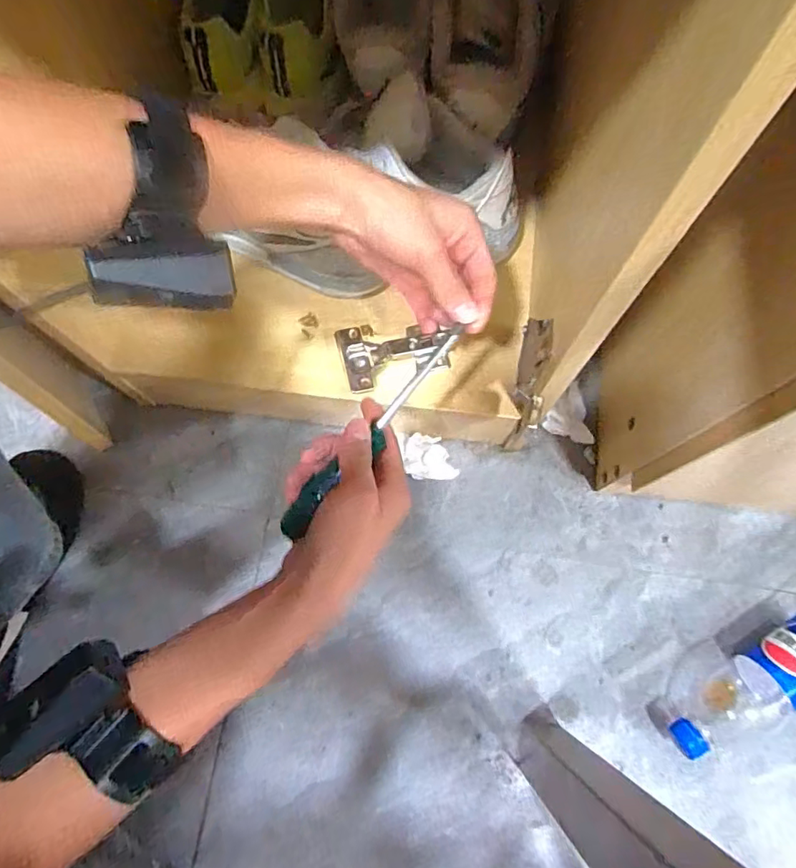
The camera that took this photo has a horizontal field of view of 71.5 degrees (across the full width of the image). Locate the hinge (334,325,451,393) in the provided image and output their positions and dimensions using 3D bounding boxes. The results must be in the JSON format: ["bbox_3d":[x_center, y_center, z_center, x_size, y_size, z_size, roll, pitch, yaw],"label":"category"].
[{"bbox_3d":[-0.004,-0.077,0.507,0.095,0.019,0.056,-15,74,-4],"label":"hinge"}]

